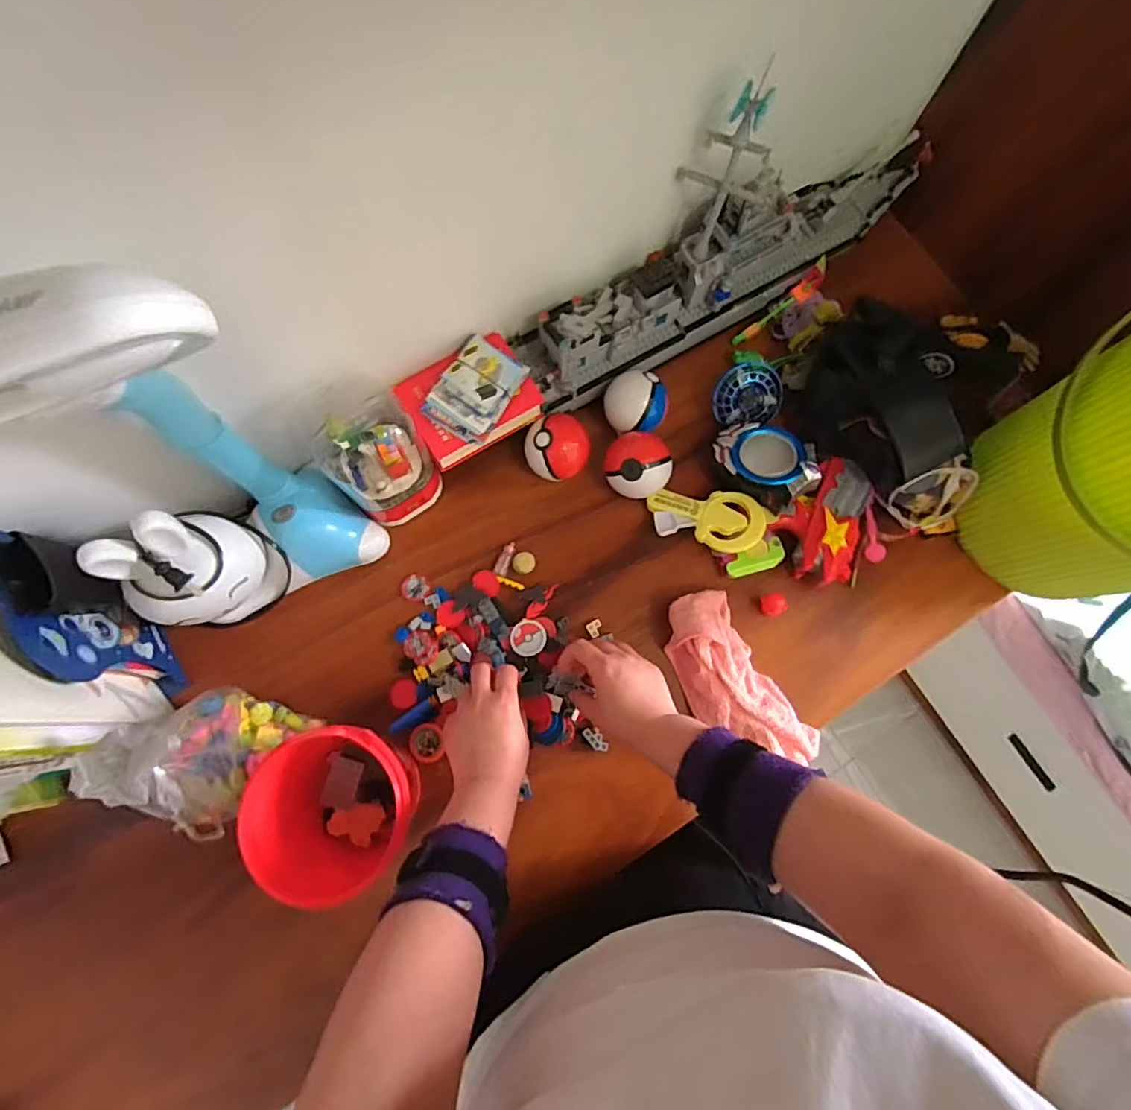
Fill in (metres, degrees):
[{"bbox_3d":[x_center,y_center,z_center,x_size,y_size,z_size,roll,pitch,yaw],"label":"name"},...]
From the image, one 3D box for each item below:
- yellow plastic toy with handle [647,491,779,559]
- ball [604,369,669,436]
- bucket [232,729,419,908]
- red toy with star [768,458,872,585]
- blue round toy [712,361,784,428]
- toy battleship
[{"bbox_3d":[0.165,-0.045,0.638,0.140,0.022,0.069,19,79,16],"label":"yellow plastic toy with handle"},{"bbox_3d":[0.081,-0.174,0.658,0.068,0.069,0.065,0,76,-2],"label":"ball"},{"bbox_3d":[-0.205,0.234,0.530,0.135,0.130,0.134,0,76,-2],"label":"bucket"},{"bbox_3d":[0.307,-0.038,0.643,0.096,0.038,0.136,41,81,6],"label":"red toy with star"},{"bbox_3d":[0.220,-0.192,0.665,0.082,0.013,0.070,-3,113,1],"label":"blue round toy"},{"bbox_3d":[0.208,-0.364,0.599,0.578,0.242,0.092,-31,79,-9],"label":"toy battleship"}]

